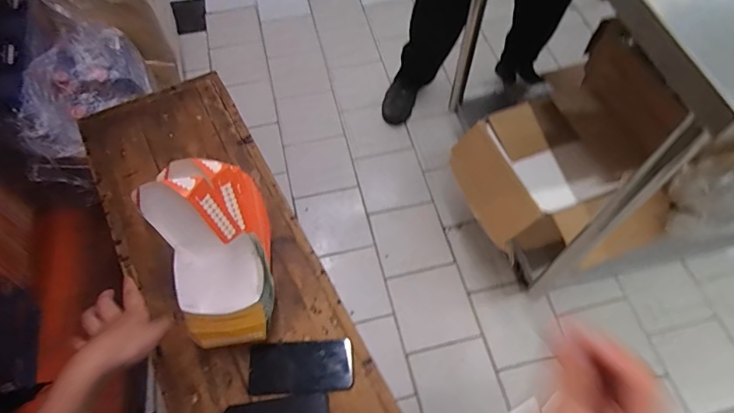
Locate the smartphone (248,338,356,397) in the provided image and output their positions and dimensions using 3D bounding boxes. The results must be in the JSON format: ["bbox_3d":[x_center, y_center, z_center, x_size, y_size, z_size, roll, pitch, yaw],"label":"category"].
[{"bbox_3d":[-0.099,0.244,0.686,0.157,0.007,0.076,-5,60,-3],"label":"smartphone"}]

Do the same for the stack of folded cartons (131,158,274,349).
[{"bbox_3d":[-0.215,0.075,0.640,0.132,0.253,0.207,-10,60,-6],"label":"stack of folded cartons"}]

